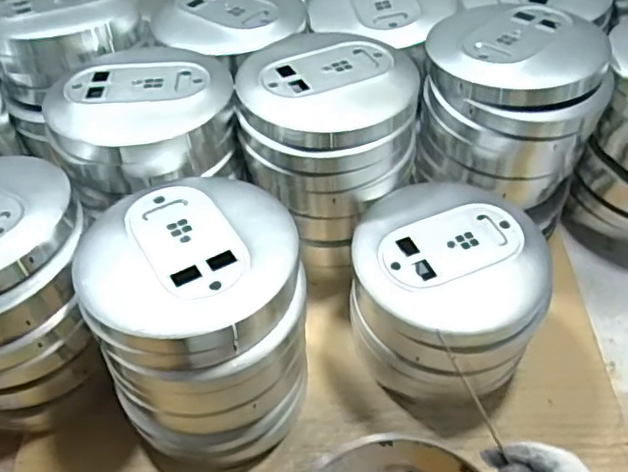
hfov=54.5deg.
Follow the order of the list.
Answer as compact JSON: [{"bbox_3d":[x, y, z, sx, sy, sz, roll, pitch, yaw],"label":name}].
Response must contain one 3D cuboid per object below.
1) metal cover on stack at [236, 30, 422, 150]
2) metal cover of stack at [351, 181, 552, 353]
[{"bbox_3d":[0.008,-0.119,0.469,0.130,0.031,0.112,-15,55,-11],"label":"metal cover on stack"},{"bbox_3d":[0.096,0.016,0.432,0.134,0.019,0.129,22,57,15],"label":"metal cover of stack"}]

